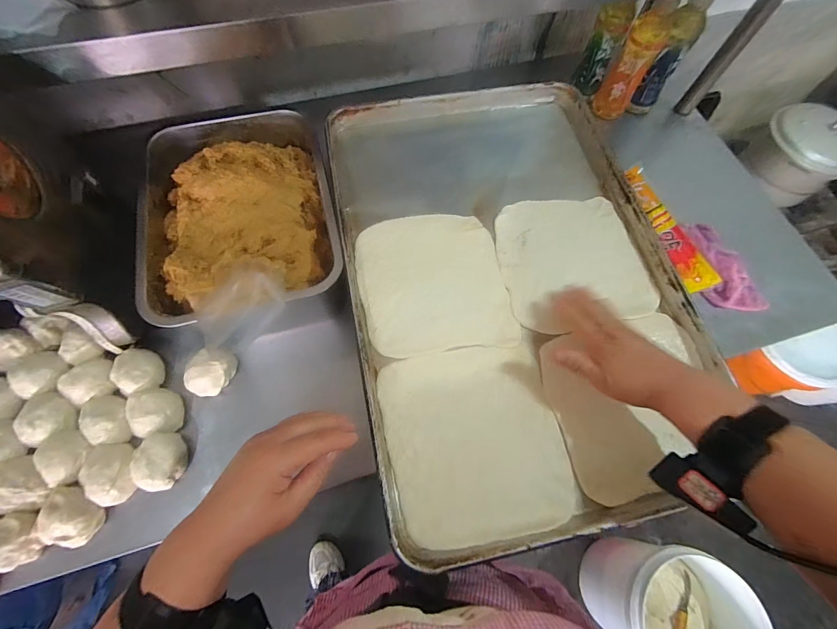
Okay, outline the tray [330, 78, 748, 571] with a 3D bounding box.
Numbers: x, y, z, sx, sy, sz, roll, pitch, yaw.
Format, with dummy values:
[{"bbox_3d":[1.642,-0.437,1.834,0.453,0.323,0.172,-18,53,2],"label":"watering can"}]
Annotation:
[{"bbox_3d":[0.115,-0.061,0.469,0.391,0.036,0.591,-11,68,-6],"label":"tray"}]

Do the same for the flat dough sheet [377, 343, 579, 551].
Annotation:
[{"bbox_3d":[0.060,0.136,0.398,0.183,0.014,0.194,-9,68,-6],"label":"flat dough sheet"}]

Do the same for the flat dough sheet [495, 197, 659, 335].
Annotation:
[{"bbox_3d":[0.199,-0.076,0.480,0.187,0.009,0.191,-11,67,-6],"label":"flat dough sheet"}]

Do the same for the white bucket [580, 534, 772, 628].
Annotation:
[{"bbox_3d":[0.650,0.781,0.970,0.310,0.323,0.290,1,67,-2],"label":"white bucket"}]

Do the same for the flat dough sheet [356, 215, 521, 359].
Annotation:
[{"bbox_3d":[0.018,-0.043,0.464,0.178,0.010,0.189,-9,68,-5],"label":"flat dough sheet"}]

